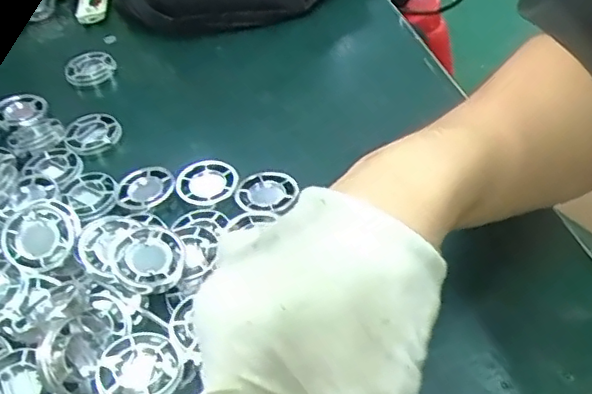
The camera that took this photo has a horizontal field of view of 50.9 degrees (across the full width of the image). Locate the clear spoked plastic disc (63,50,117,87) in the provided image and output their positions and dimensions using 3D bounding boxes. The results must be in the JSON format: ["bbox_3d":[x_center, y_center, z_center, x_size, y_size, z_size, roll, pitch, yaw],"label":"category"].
[{"bbox_3d":[-0.171,-0.106,0.520,0.038,0.013,0.041,-5,48,5],"label":"clear spoked plastic disc"}]

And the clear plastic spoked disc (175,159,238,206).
[{"bbox_3d":[-0.057,-0.009,0.396,0.038,0.006,0.036,-2,47,2],"label":"clear plastic spoked disc"}]

